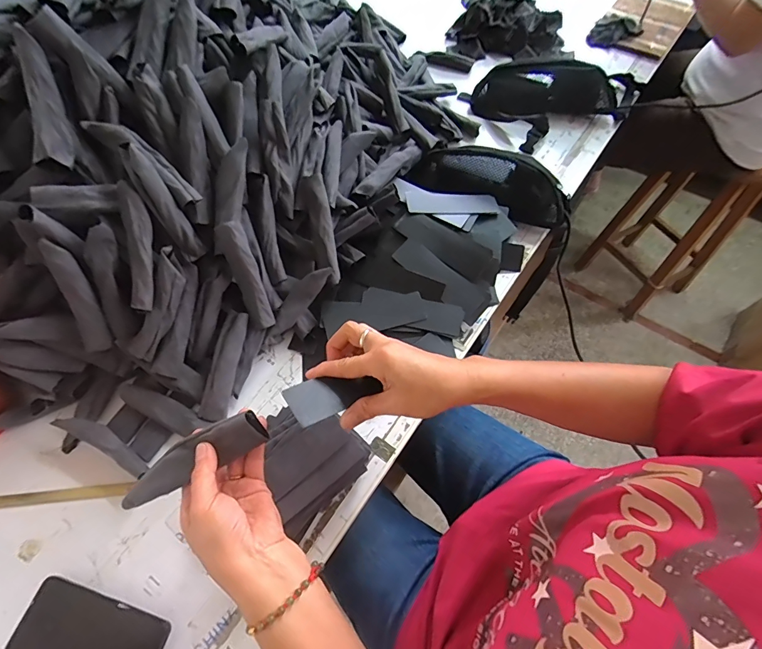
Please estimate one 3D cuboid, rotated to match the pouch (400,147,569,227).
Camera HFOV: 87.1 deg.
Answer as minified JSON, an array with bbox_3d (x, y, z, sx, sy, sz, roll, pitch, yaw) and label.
[{"bbox_3d":[0.189,-0.252,0.706,0.284,0.084,0.093,21,64,13],"label":"pouch"}]

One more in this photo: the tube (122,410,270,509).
[{"bbox_3d":[-0.176,0.124,0.373,0.139,0.028,0.037,-31,64,-1],"label":"tube"}]

